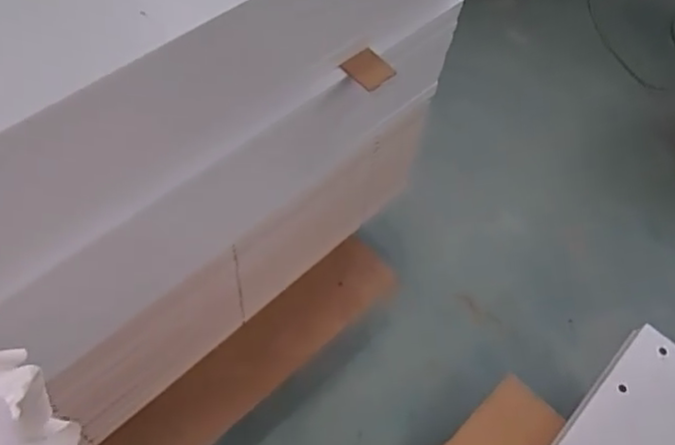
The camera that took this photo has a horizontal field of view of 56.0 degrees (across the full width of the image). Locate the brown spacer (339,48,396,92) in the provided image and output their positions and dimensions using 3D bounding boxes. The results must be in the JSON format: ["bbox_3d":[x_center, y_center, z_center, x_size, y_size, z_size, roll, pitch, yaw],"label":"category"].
[{"bbox_3d":[0.041,-0.204,0.852,0.052,0.009,0.053,-40,89,-10],"label":"brown spacer"}]

